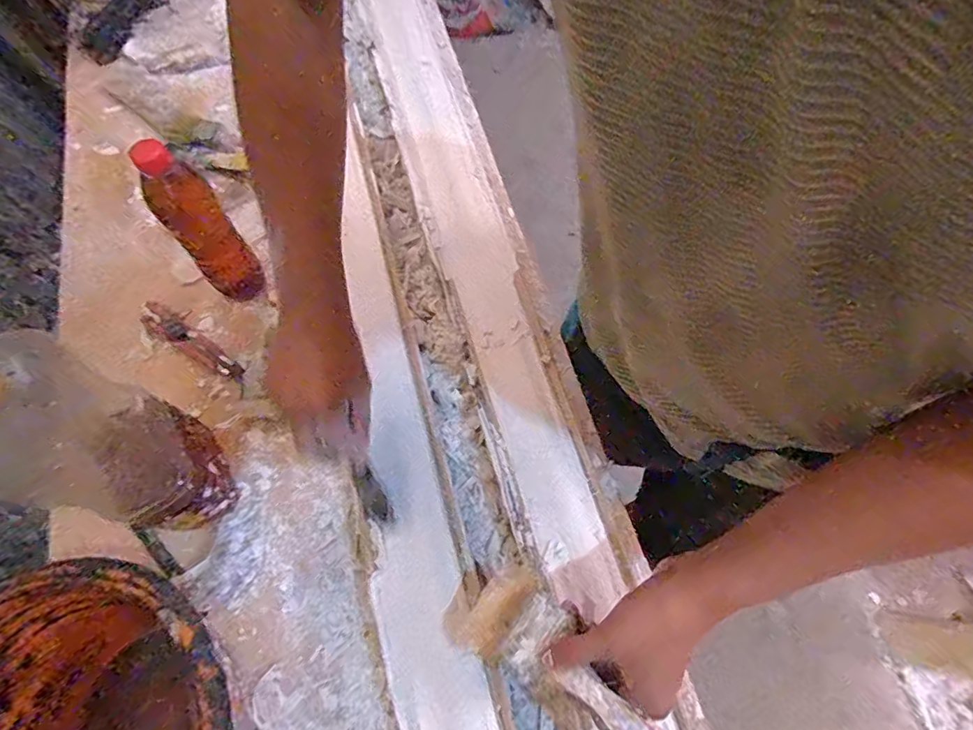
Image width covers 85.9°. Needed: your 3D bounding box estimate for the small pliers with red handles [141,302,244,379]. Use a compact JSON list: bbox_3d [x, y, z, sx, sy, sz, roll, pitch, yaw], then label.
[{"bbox_3d":[-0.366,-0.028,0.641,0.166,0.014,0.033,34,71,12],"label":"small pliers with red handles"}]

